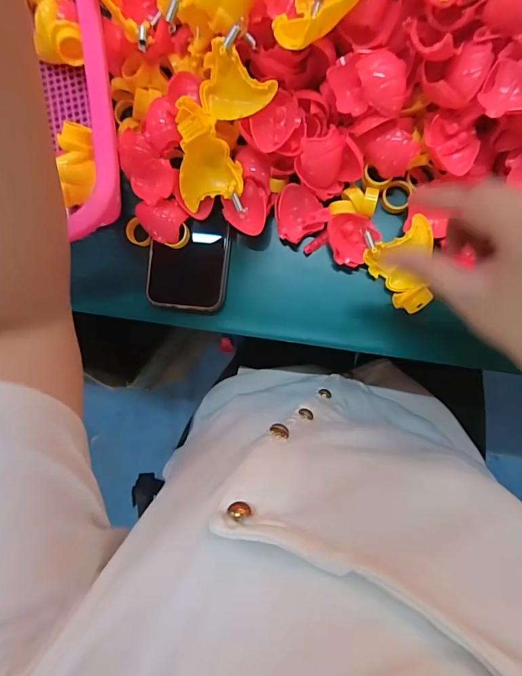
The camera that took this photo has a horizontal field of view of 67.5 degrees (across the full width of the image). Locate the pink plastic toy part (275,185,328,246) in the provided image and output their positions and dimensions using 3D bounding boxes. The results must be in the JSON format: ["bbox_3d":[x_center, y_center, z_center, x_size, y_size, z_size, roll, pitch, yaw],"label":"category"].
[{"bbox_3d":[0.032,-0.110,0.341,0.042,0.015,0.043,-26,86,6],"label":"pink plastic toy part"}]

